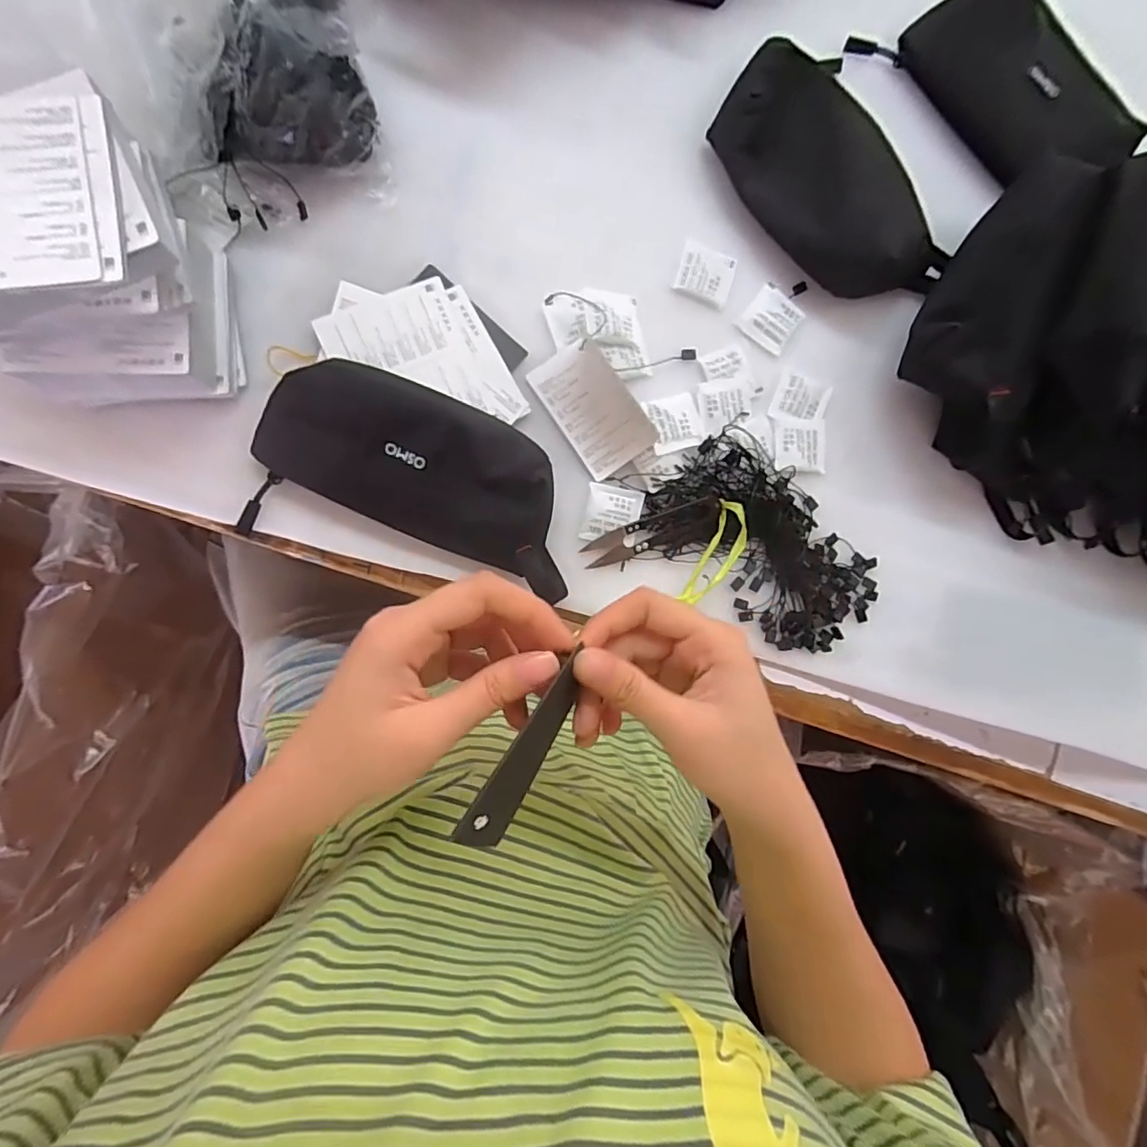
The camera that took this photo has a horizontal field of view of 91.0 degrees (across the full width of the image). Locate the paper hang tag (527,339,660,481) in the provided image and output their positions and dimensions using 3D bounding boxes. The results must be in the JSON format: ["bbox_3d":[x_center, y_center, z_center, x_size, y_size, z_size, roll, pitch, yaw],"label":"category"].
[{"bbox_3d":[0.015,-0.116,0.395,0.055,0.005,0.088,-35,95,-6],"label":"paper hang tag"}]

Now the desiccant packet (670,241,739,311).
[{"bbox_3d":[0.096,-0.218,0.407,0.040,0.004,0.038,19,88,-7],"label":"desiccant packet"}]

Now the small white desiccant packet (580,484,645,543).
[{"bbox_3d":[0.028,-0.042,0.397,0.040,0.004,0.039,9,89,-8],"label":"small white desiccant packet"}]

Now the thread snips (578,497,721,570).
[{"bbox_3d":[0.057,-0.030,0.396,0.100,0.012,0.023,-19,93,-7],"label":"thread snips"}]

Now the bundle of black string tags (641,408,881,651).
[{"bbox_3d":[0.139,-0.016,0.407,0.108,0.015,0.172,-44,96,-5],"label":"bundle of black string tags"}]

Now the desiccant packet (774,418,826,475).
[{"bbox_3d":[0.167,-0.095,0.415,0.042,0.007,0.038,-1,90,-8],"label":"desiccant packet"}]

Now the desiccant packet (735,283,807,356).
[{"bbox_3d":[0.147,-0.188,0.416,0.038,0.004,0.042,34,86,-7],"label":"desiccant packet"}]

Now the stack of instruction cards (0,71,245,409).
[{"bbox_3d":[-0.274,-0.168,0.311,0.122,0.095,0.125,-7,91,-8],"label":"stack of instruction cards"}]

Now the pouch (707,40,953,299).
[{"bbox_3d":[0.182,-0.279,0.405,0.096,0.030,0.193,-37,95,-6],"label":"pouch"}]

